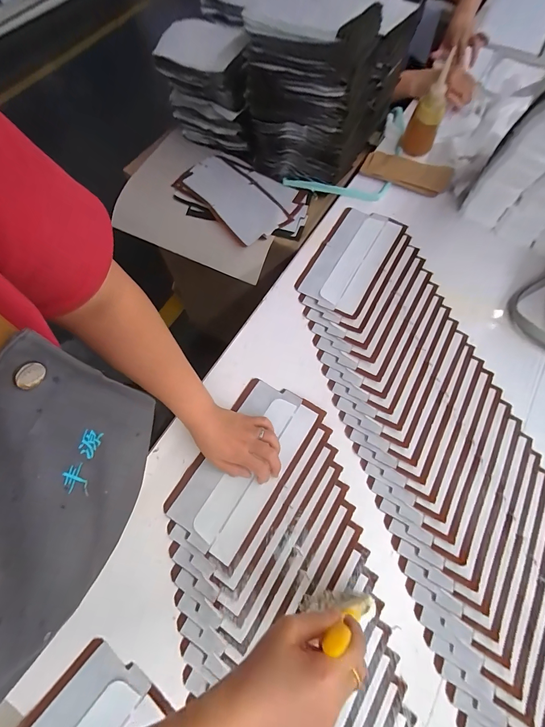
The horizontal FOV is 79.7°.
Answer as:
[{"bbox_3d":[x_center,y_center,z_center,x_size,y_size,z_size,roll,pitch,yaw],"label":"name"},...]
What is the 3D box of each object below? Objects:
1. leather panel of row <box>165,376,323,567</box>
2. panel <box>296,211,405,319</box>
[{"bbox_3d":[-0.038,0.140,0.468,0.122,0.008,0.242,31,71,13],"label":"leather panel of row"},{"bbox_3d":[0.144,-0.196,0.601,0.125,0.013,0.236,28,71,12],"label":"panel"}]

